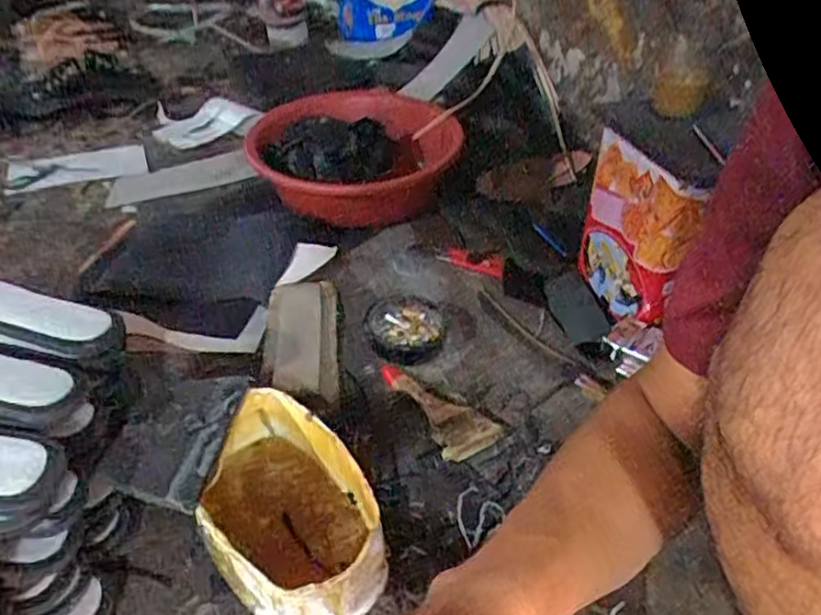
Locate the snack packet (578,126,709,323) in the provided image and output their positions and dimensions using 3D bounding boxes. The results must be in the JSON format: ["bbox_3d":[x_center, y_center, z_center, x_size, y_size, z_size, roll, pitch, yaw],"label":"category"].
[{"bbox_3d":[0.263,-0.093,0.798,0.025,0.203,0.162,-18,42,-21],"label":"snack packet"}]

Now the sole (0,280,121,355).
[{"bbox_3d":[-0.384,-0.003,0.603,0.238,0.025,0.080,4,39,5],"label":"sole"}]

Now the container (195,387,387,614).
[{"bbox_3d":[-0.110,0.185,0.572,0.125,0.122,0.199,-21,43,-24],"label":"container"}]

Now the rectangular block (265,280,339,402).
[{"bbox_3d":[-0.130,0.036,0.793,0.085,0.034,0.191,-3,40,-4],"label":"rectangular block"}]

